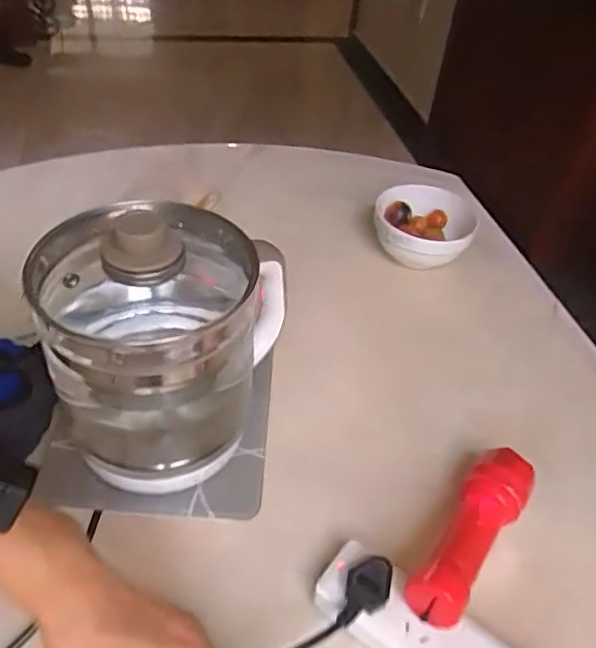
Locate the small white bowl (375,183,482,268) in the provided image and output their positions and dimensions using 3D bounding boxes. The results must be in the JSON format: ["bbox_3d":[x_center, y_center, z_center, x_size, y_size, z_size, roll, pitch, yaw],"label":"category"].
[{"bbox_3d":[0.160,-0.118,0.777,0.119,0.072,0.114,4,40,-3],"label":"small white bowl"}]

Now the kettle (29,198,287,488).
[{"bbox_3d":[-0.108,0.010,0.472,0.155,0.241,0.170,4,40,-3],"label":"kettle"}]

